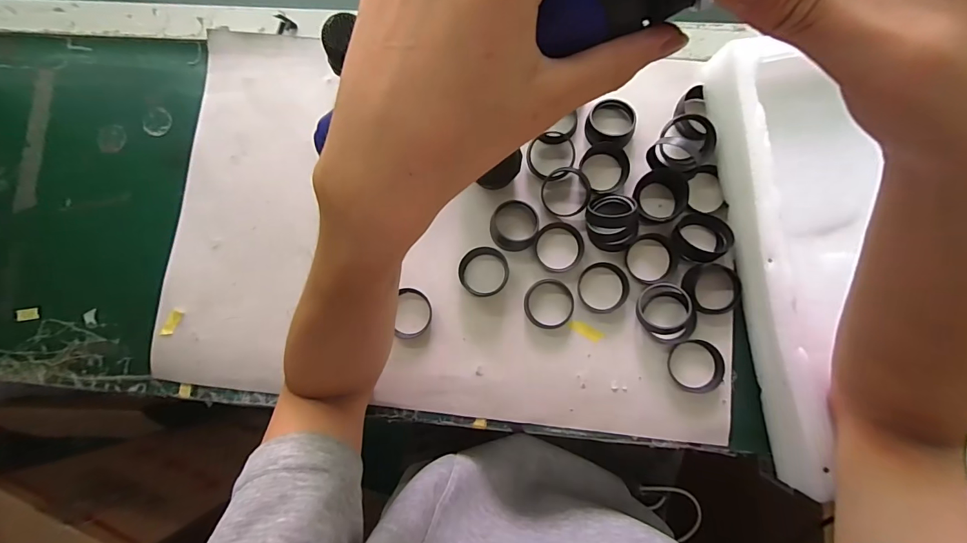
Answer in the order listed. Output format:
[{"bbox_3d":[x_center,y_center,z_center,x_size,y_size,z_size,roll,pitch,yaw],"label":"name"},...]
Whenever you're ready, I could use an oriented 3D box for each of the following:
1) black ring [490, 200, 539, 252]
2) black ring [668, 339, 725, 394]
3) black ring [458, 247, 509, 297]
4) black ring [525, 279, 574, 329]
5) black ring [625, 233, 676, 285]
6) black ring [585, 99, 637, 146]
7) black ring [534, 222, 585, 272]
[{"bbox_3d":[0.029,-0.042,0.368,0.042,0.012,0.046,0,83,3],"label":"black ring"},{"bbox_3d":[0.180,0.080,0.347,0.043,0.011,0.045,0,83,3],"label":"black ring"},{"bbox_3d":[0.001,0.000,0.367,0.044,0.009,0.043,0,83,3],"label":"black ring"},{"bbox_3d":[0.058,0.028,0.362,0.043,0.006,0.044,0,83,3],"label":"black ring"},{"bbox_3d":[0.148,-0.012,0.362,0.043,0.012,0.043,0,83,3],"label":"black ring"},{"bbox_3d":[0.114,-0.135,0.373,0.042,0.017,0.043,0,83,3],"label":"black ring"},{"bbox_3d":[0.068,-0.022,0.366,0.045,0.007,0.042,0,83,3],"label":"black ring"}]

